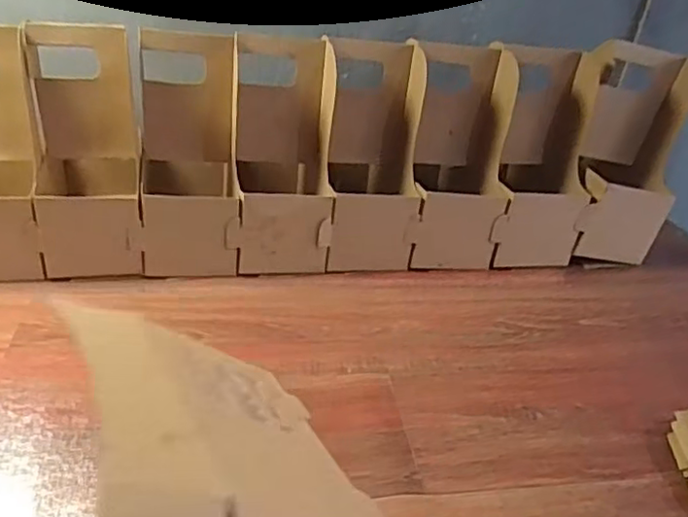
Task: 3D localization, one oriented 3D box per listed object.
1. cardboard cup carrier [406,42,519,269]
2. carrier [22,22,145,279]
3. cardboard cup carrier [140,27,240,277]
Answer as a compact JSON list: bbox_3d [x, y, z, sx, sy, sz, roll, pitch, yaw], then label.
[{"bbox_3d":[0.128,-0.125,0.738,0.104,0.216,0.192,5,31,1],"label":"cardboard cup carrier"},{"bbox_3d":[-0.264,-0.119,0.663,0.102,0.221,0.193,-6,33,-18],"label":"carrier"},{"bbox_3d":[-0.167,-0.121,0.683,0.096,0.224,0.190,-4,32,-14],"label":"cardboard cup carrier"}]

